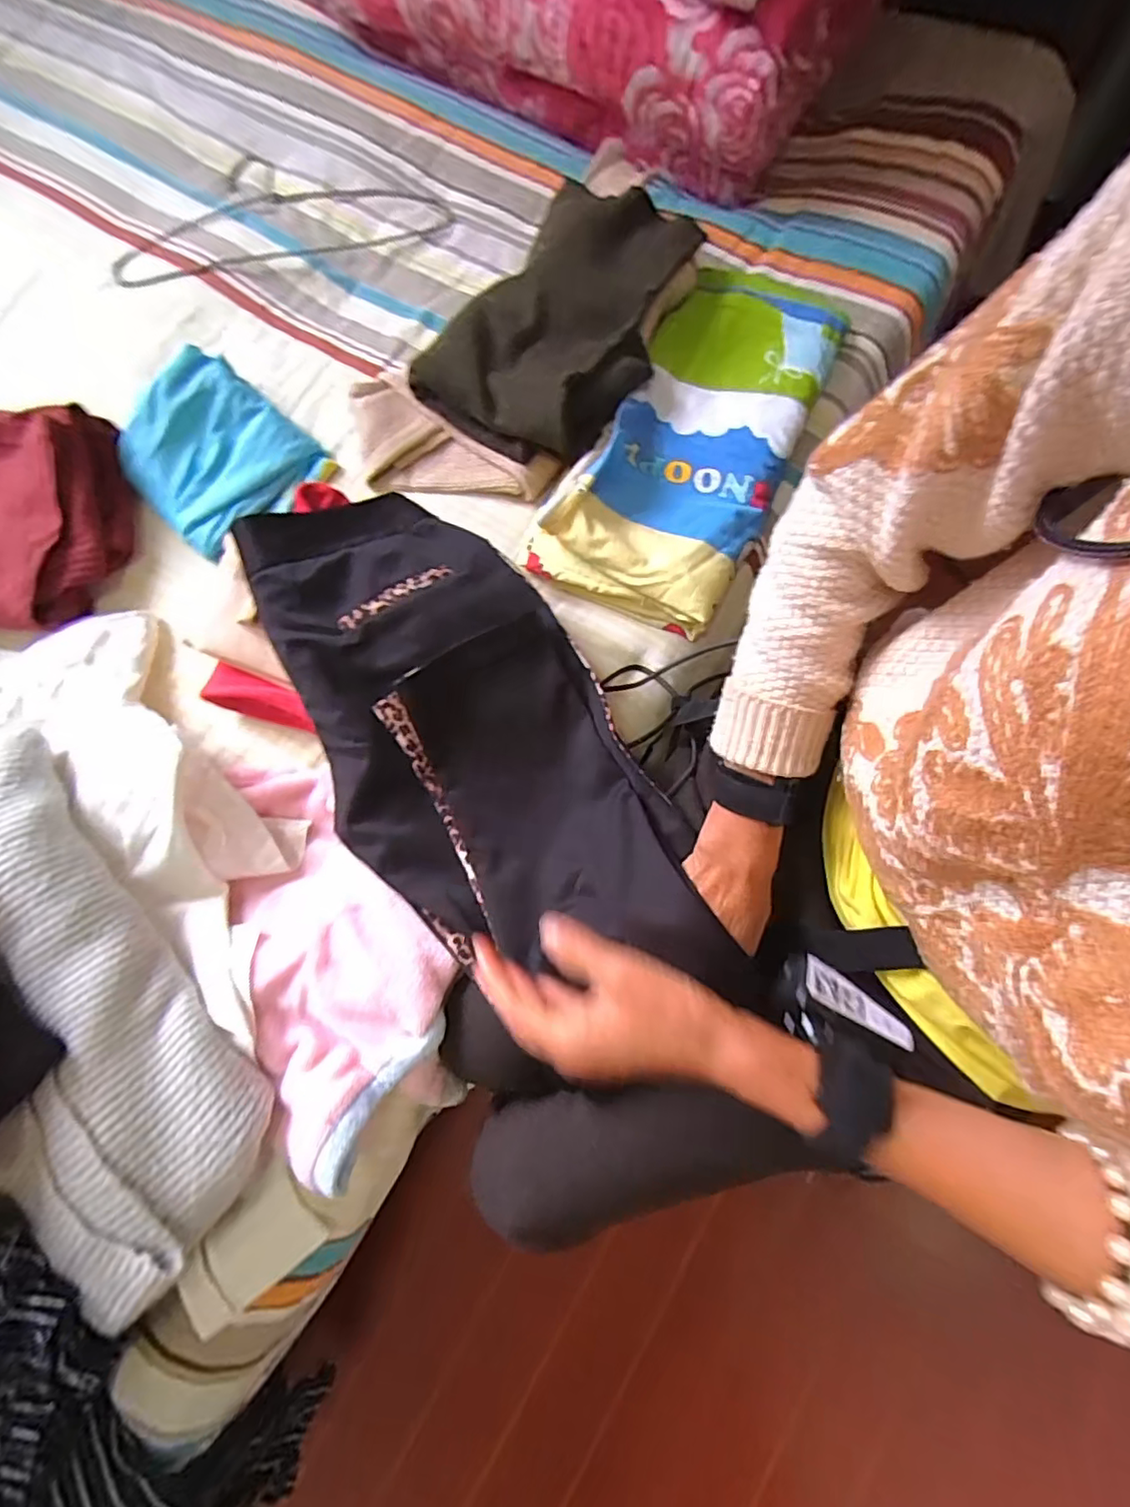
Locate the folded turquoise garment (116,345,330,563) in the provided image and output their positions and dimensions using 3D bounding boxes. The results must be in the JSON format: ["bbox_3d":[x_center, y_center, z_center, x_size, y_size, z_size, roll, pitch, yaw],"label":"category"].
[{"bbox_3d":[-0.347,-0.298,0.595,0.153,0.054,0.159,40,81,11],"label":"folded turquoise garment"}]

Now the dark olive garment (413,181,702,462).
[{"bbox_3d":[0.003,-0.425,0.601,0.176,0.064,0.288,32,80,10],"label":"dark olive garment"}]

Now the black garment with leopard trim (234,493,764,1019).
[{"bbox_3d":[-0.075,-0.008,0.483,0.226,0.052,0.507,-37,79,-8],"label":"black garment with leopard trim"}]

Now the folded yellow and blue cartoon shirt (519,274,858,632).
[{"bbox_3d":[0.123,-0.309,0.584,0.191,0.059,0.373,26,79,9],"label":"folded yellow and blue cartoon shirt"}]

